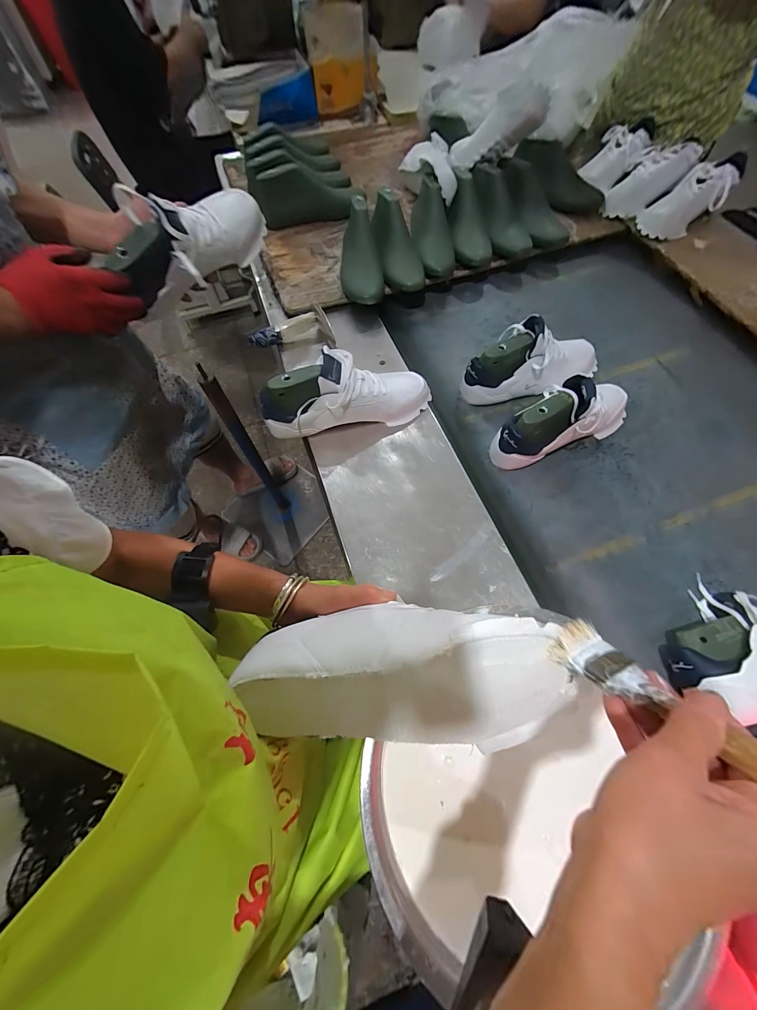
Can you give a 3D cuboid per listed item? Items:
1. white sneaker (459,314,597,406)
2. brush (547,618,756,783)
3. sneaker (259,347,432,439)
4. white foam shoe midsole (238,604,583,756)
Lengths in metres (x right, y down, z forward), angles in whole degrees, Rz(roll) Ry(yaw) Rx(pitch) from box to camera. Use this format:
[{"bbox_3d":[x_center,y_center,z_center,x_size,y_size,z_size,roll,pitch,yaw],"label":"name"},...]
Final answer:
[{"bbox_3d":[0.309,-0.292,0.665,0.285,0.115,0.099,-19,67,-8],"label":"white sneaker"},{"bbox_3d":[0.174,0.118,0.206,0.036,0.015,0.141,-33,25,-14],"label":"brush"},{"bbox_3d":[-0.052,-0.200,0.600,0.302,0.134,0.093,-14,66,-7],"label":"sneaker"},{"bbox_3d":[0.015,0.142,0.289,0.271,0.072,0.106,-6,65,10],"label":"white foam shoe midsole"}]

